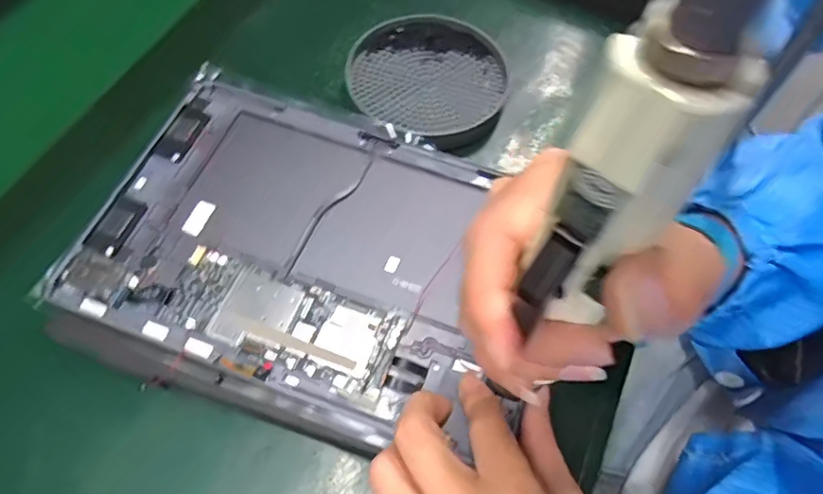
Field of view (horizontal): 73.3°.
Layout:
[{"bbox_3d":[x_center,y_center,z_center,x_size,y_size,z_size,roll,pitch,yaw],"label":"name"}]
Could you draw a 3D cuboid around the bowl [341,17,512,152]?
[{"bbox_3d":[0.013,-0.122,0.403,0.111,0.023,0.104,0,62,1],"label":"bowl"}]

